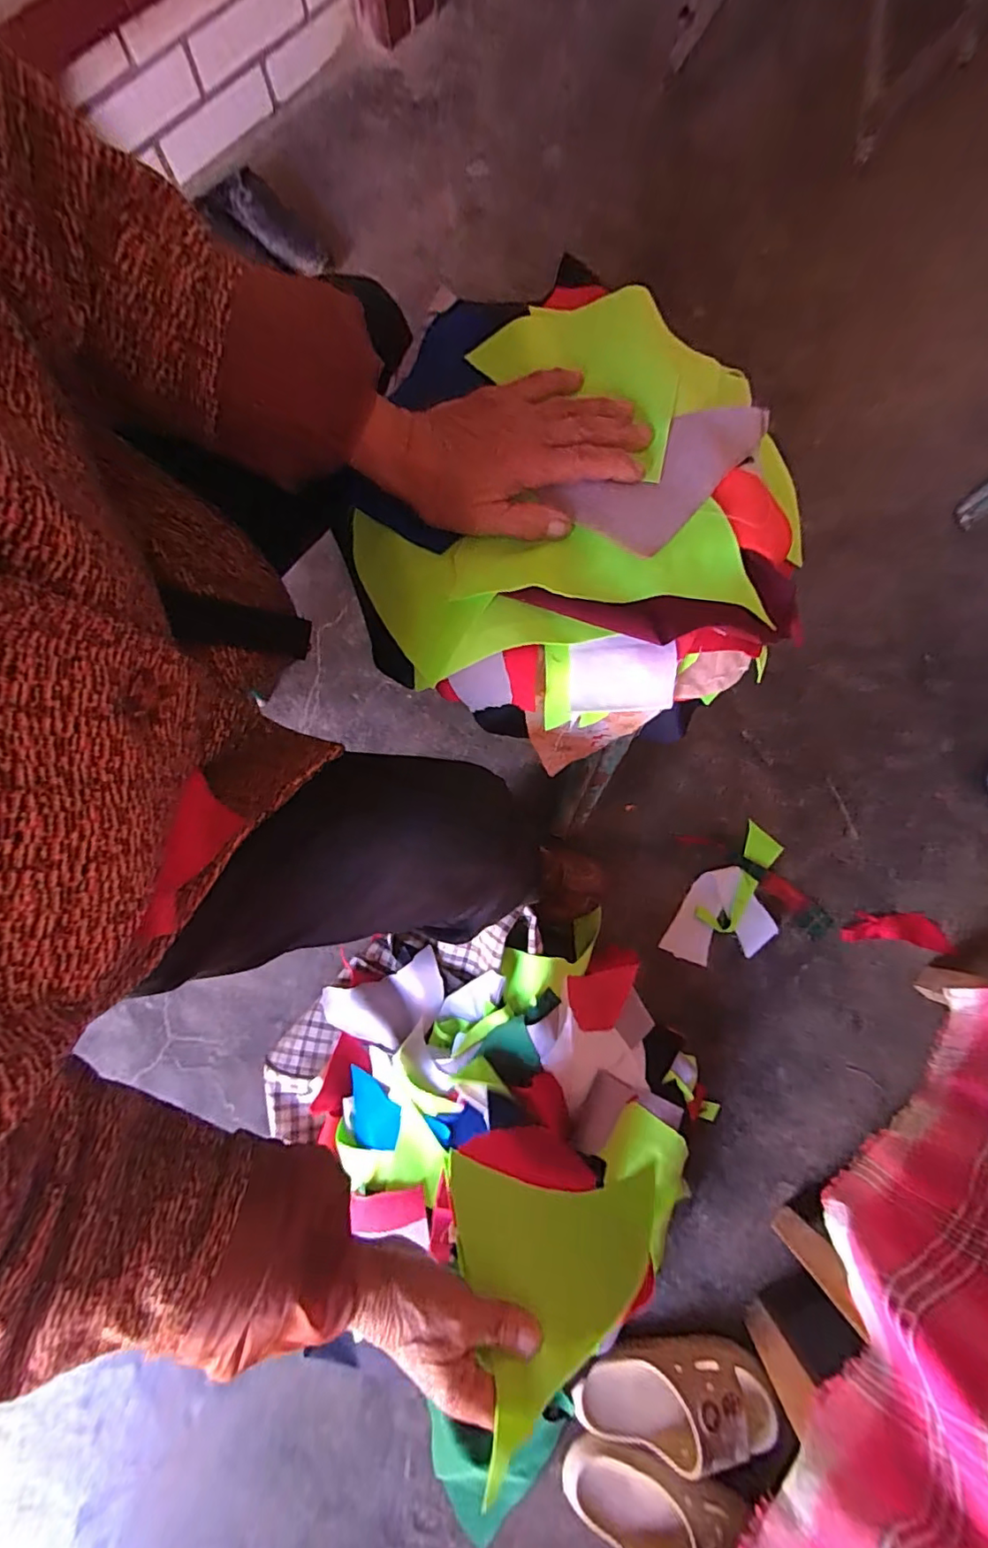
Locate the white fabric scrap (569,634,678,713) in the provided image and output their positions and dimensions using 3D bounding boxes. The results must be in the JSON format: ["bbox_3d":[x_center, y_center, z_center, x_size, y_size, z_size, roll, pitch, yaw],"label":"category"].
[{"bbox_3d":[0.080,-0.061,0.346,0.065,0.008,0.045,-1,107,0],"label":"white fabric scrap"}]

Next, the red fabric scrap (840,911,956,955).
[{"bbox_3d":[0.536,0.208,0.747,0.144,0.008,0.046,6,79,2],"label":"red fabric scrap"}]

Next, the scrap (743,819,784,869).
[{"bbox_3d":[0.362,0.100,0.768,0.057,0.004,0.046,42,76,4],"label":"scrap"}]

